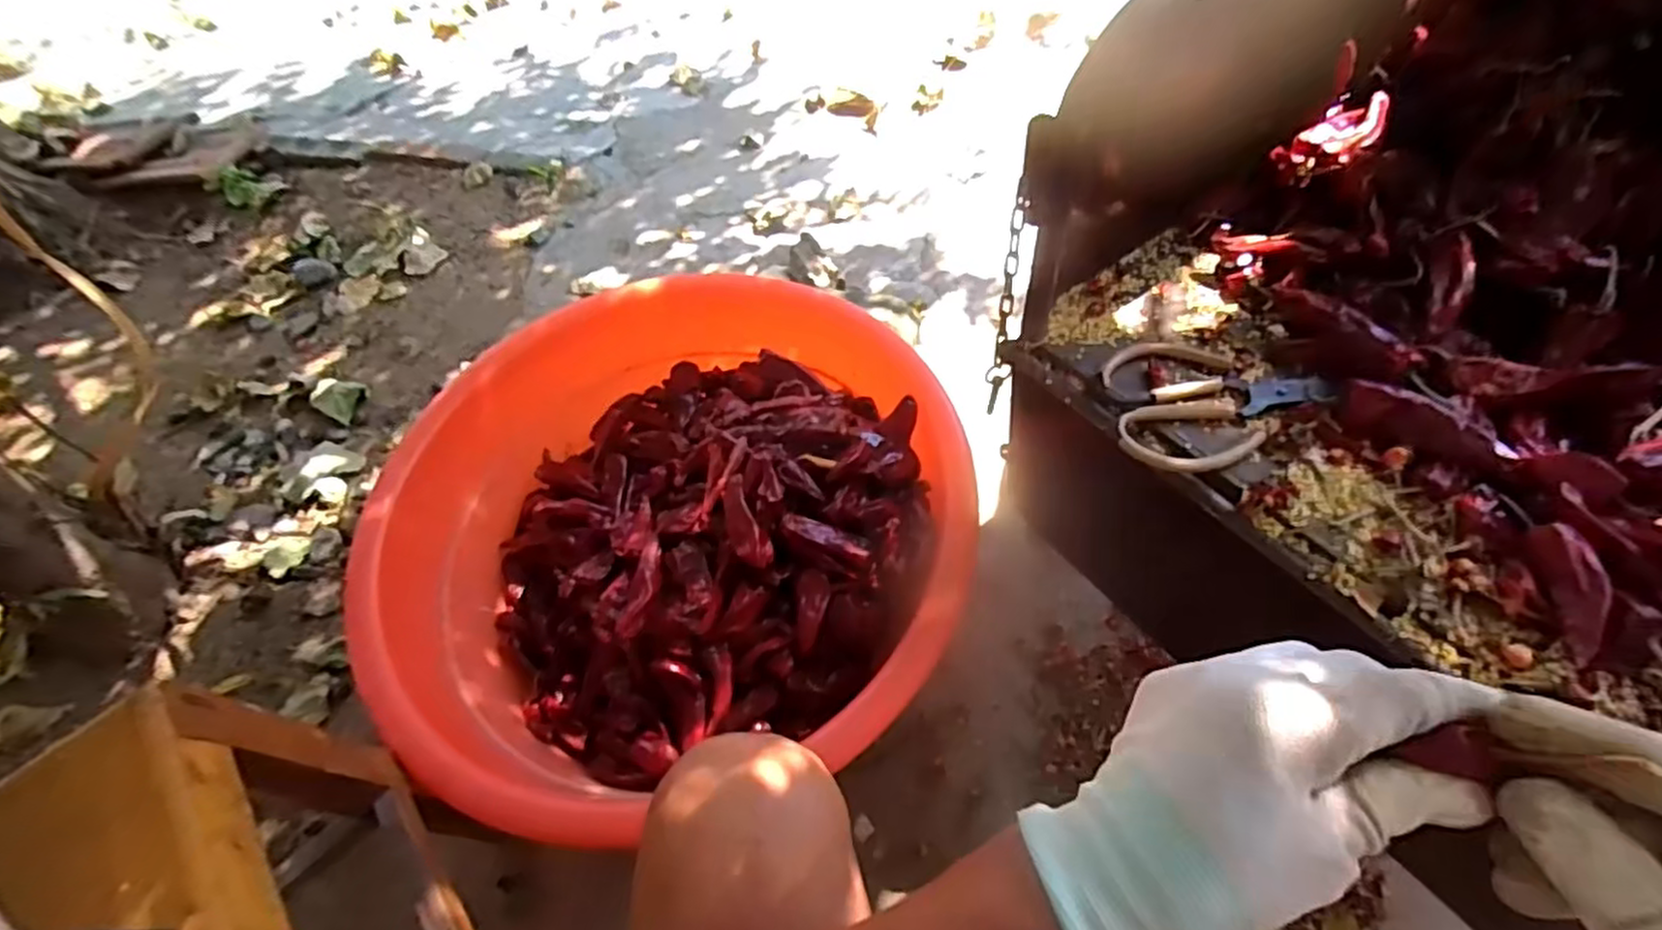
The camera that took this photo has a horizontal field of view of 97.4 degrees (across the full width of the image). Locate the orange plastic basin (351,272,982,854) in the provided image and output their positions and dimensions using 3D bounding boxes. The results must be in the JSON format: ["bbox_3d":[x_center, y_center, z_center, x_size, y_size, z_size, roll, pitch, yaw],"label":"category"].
[{"bbox_3d":[-0.157,0.060,0.772,0.574,0.196,0.539,-6,57,3],"label":"orange plastic basin"}]

